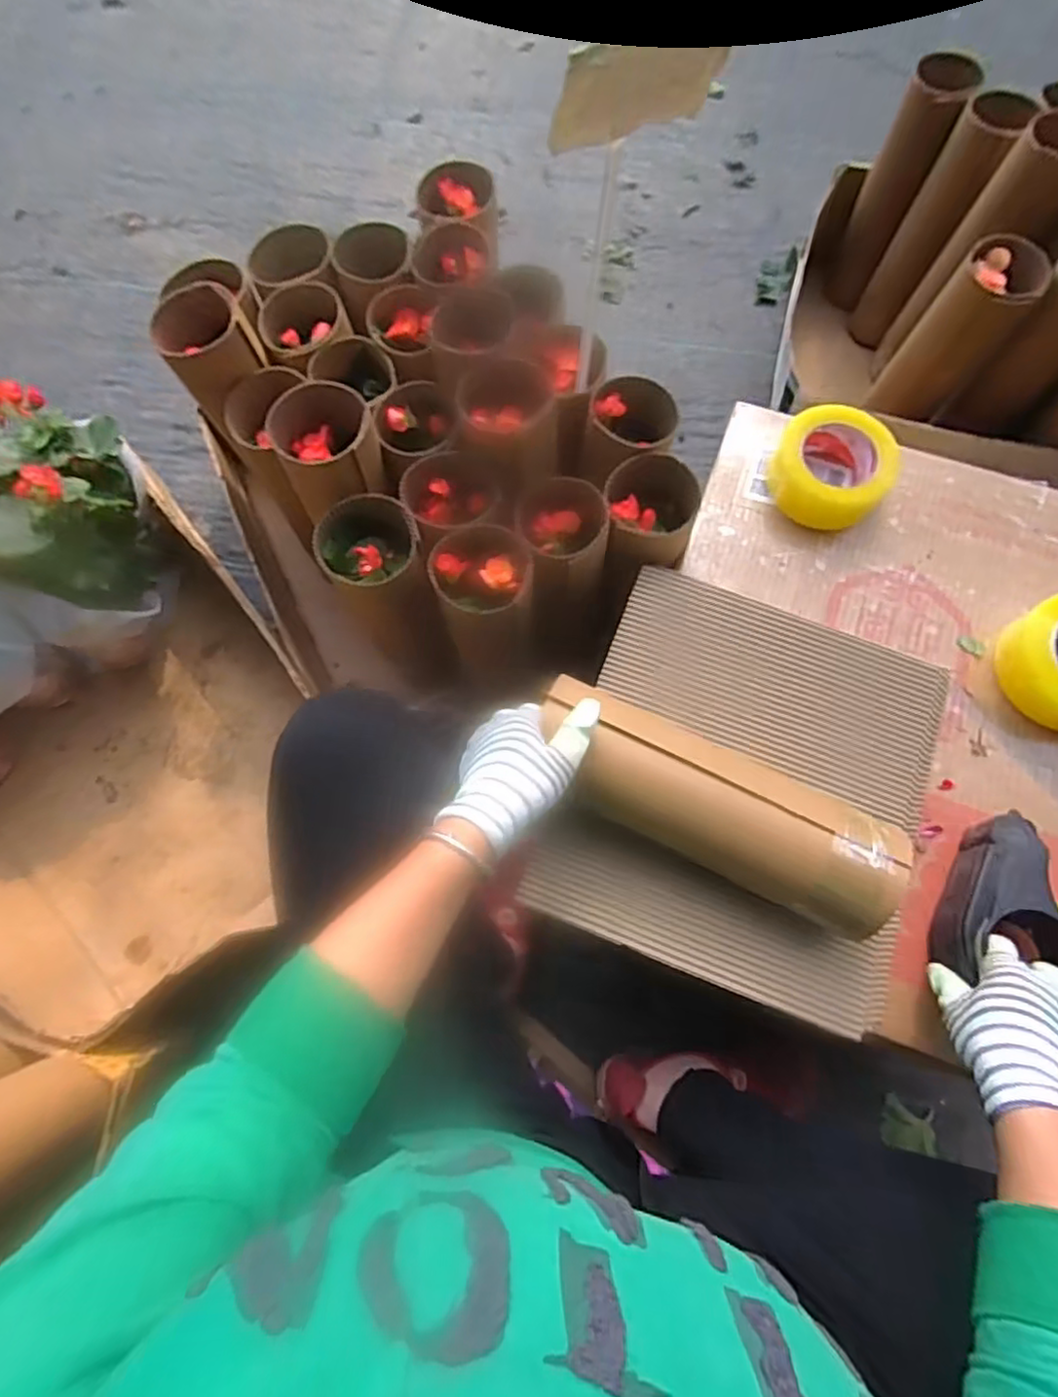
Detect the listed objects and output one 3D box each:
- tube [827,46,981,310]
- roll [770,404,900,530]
[{"bbox_3d":[0.540,-0.760,1.009,0.086,0.333,0.080,23,76,6],"label":"tube"},{"bbox_3d":[0.325,-0.245,0.708,0.122,0.067,0.117,0,75,0],"label":"roll"}]

